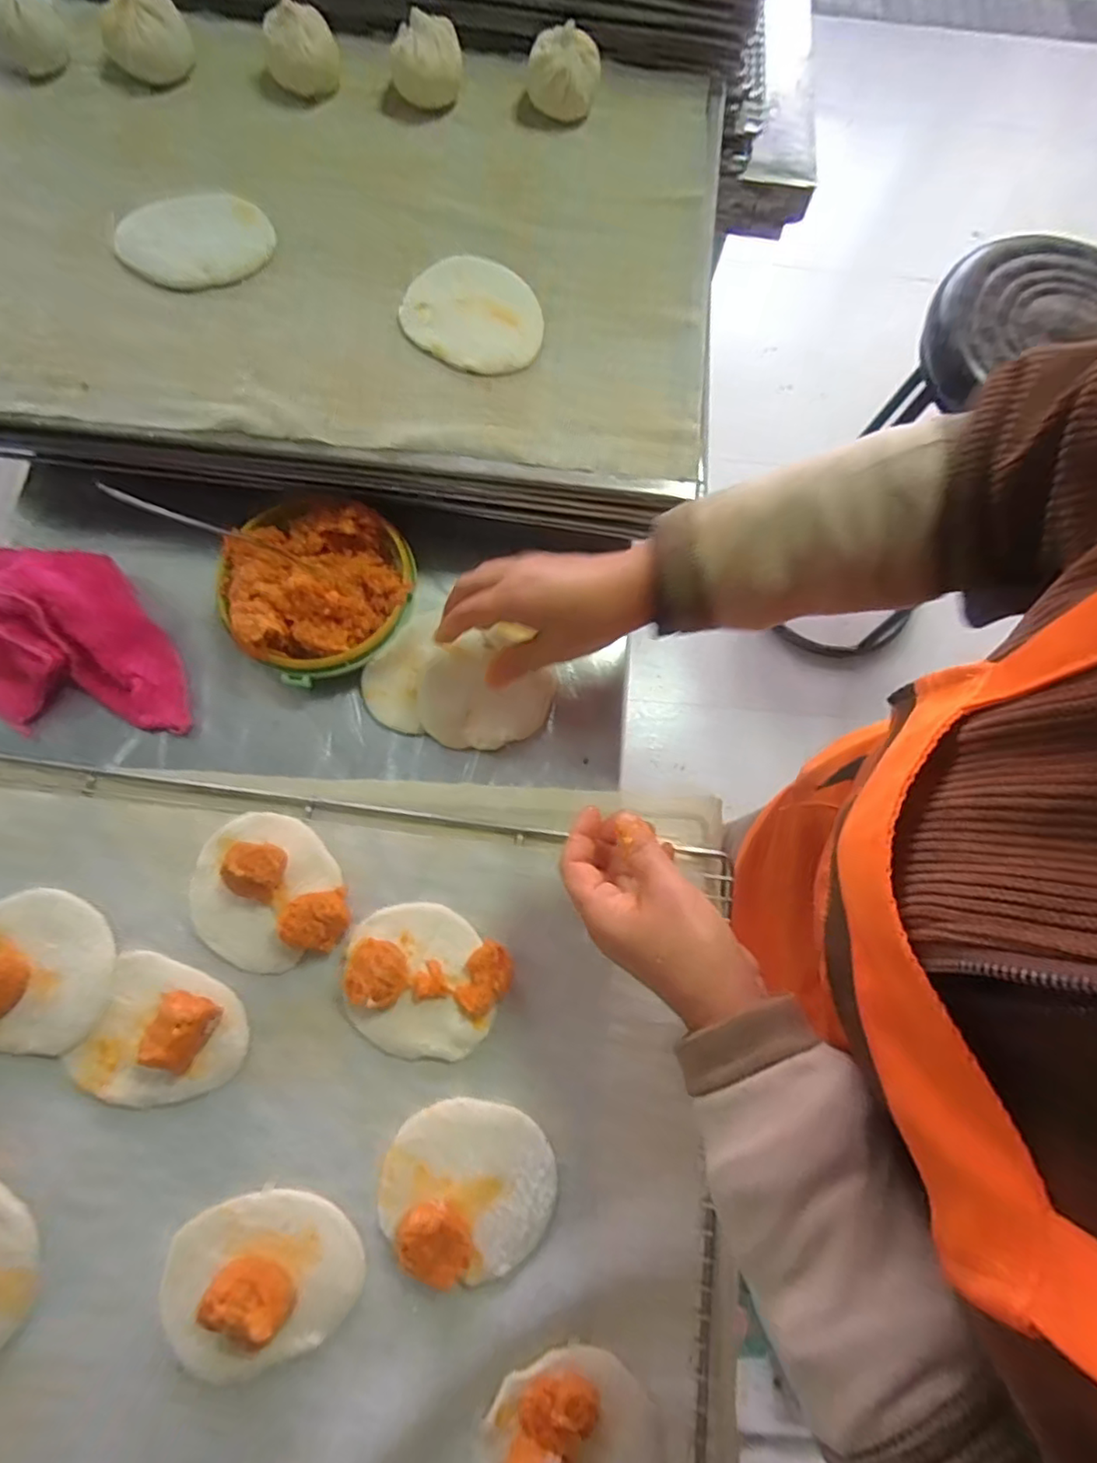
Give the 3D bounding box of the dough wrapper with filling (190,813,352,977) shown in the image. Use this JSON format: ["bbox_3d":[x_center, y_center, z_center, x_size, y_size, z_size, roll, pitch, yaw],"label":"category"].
[{"bbox_3d":[-0.185,0.101,0.386,0.094,0.038,0.098,1,74,-2],"label":"dough wrapper with filling"}]

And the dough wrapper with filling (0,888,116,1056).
[{"bbox_3d":[-0.314,0.146,0.370,0.086,0.023,0.090,1,74,-2],"label":"dough wrapper with filling"}]

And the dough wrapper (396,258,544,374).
[{"bbox_3d":[-0.051,-0.306,0.448,0.101,0.011,0.101,1,75,-3],"label":"dough wrapper"}]

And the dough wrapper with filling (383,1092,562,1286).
[{"bbox_3d":[-0.047,0.264,0.351,0.098,0.024,0.084,19,74,3],"label":"dough wrapper with filling"}]

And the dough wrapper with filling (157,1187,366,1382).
[{"bbox_3d":[-0.161,0.304,0.333,0.104,0.031,0.081,-21,76,-8],"label":"dough wrapper with filling"}]

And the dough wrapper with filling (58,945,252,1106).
[{"bbox_3d":[-0.236,0.185,0.364,0.094,0.034,0.080,18,74,3],"label":"dough wrapper with filling"}]

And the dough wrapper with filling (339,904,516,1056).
[{"bbox_3d":[-0.081,0.158,0.385,0.099,0.016,0.087,29,75,6],"label":"dough wrapper with filling"}]

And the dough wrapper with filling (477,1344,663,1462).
[{"bbox_3d":[0.010,0.388,0.319,0.090,0.022,0.093,18,74,3],"label":"dough wrapper with filling"}]

